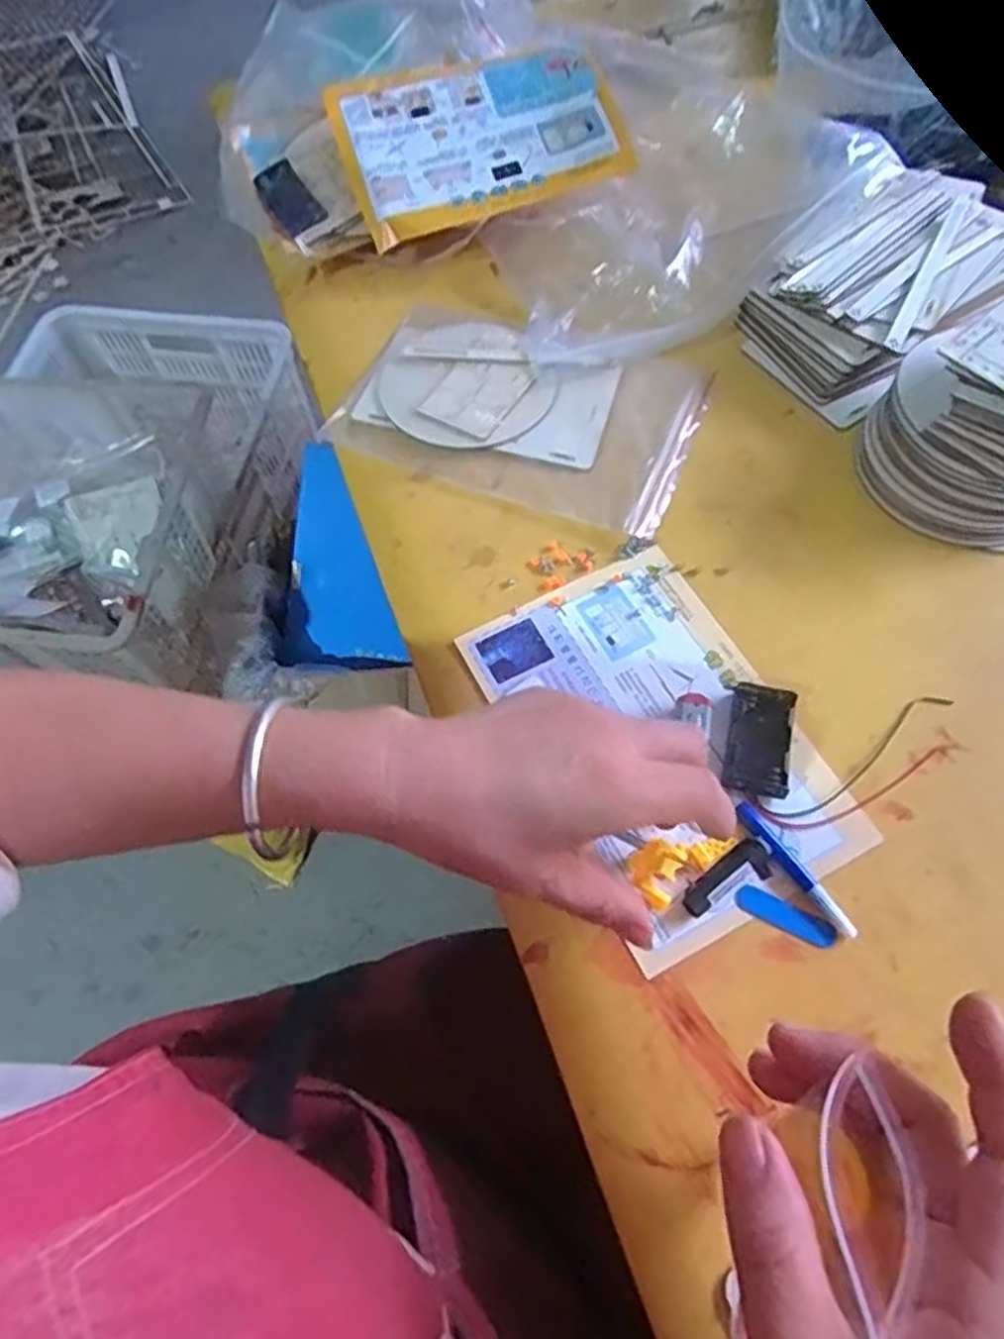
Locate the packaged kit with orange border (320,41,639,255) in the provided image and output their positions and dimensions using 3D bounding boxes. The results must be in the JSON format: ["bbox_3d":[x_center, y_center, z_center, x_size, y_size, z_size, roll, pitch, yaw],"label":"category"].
[{"bbox_3d":[-0.018,-0.407,0.584,0.203,0.017,0.137,-15,78,-2],"label":"packaged kit with orange border"}]

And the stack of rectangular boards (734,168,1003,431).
[{"bbox_3d":[0.266,-0.264,0.525,0.201,0.050,0.115,-36,67,-14],"label":"stack of rectangular boards"}]

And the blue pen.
[{"bbox_3d":[0.142,0.097,0.375,0.009,0.008,0.075,-35,66,-13],"label":"blue pen"}]

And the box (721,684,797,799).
[{"bbox_3d":[0.135,0.038,0.404,0.031,0.009,0.057,11,65,9],"label":"box"}]

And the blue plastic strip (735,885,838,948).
[{"bbox_3d":[0.136,0.118,0.368,0.048,0.004,0.013,22,67,14],"label":"blue plastic strip"}]

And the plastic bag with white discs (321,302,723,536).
[{"bbox_3d":[0.012,-0.178,0.523,0.232,0.009,0.142,19,66,13],"label":"plastic bag with white discs"}]

